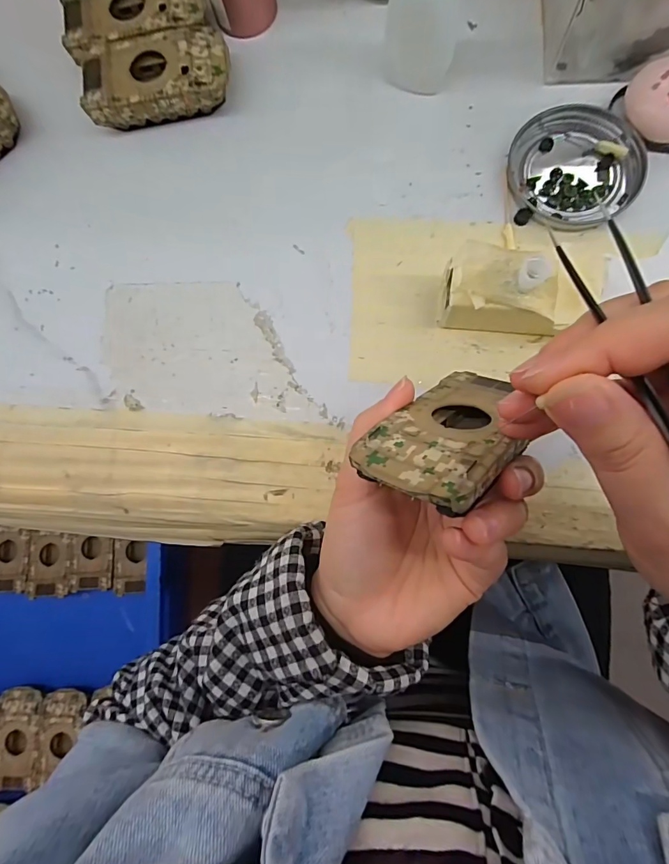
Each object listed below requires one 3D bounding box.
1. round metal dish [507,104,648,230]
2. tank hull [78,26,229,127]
[{"bbox_3d":[0.149,-0.166,0.270,0.075,0.007,0.079,-1,82,5],"label":"round metal dish"},{"bbox_3d":[-0.117,-0.237,0.296,0.093,0.029,0.050,-7,82,4],"label":"tank hull"}]

